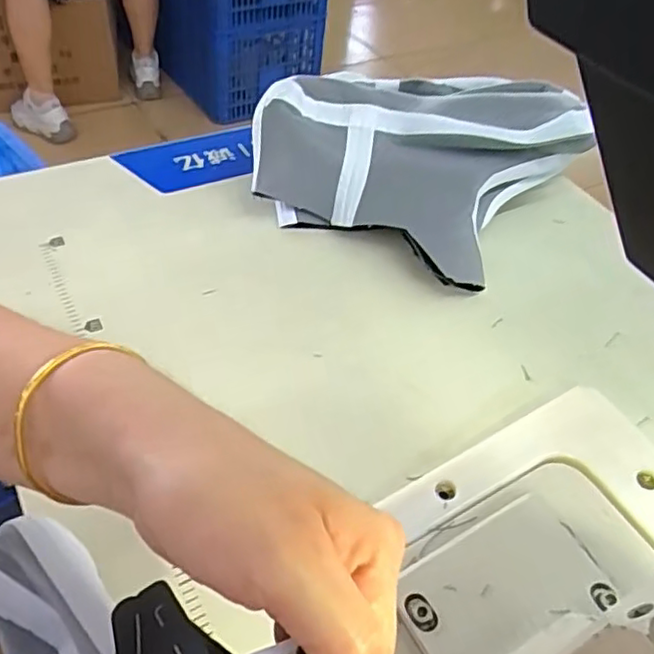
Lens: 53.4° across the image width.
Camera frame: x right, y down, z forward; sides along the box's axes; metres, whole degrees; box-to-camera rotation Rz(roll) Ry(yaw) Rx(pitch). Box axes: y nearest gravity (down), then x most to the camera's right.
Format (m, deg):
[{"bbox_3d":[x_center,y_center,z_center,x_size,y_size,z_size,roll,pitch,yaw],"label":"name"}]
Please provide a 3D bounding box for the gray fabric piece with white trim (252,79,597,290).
[{"bbox_3d":[0.071,-0.147,0.560,0.232,0.096,0.205,31,51,20],"label":"gray fabric piece with white trim"}]

